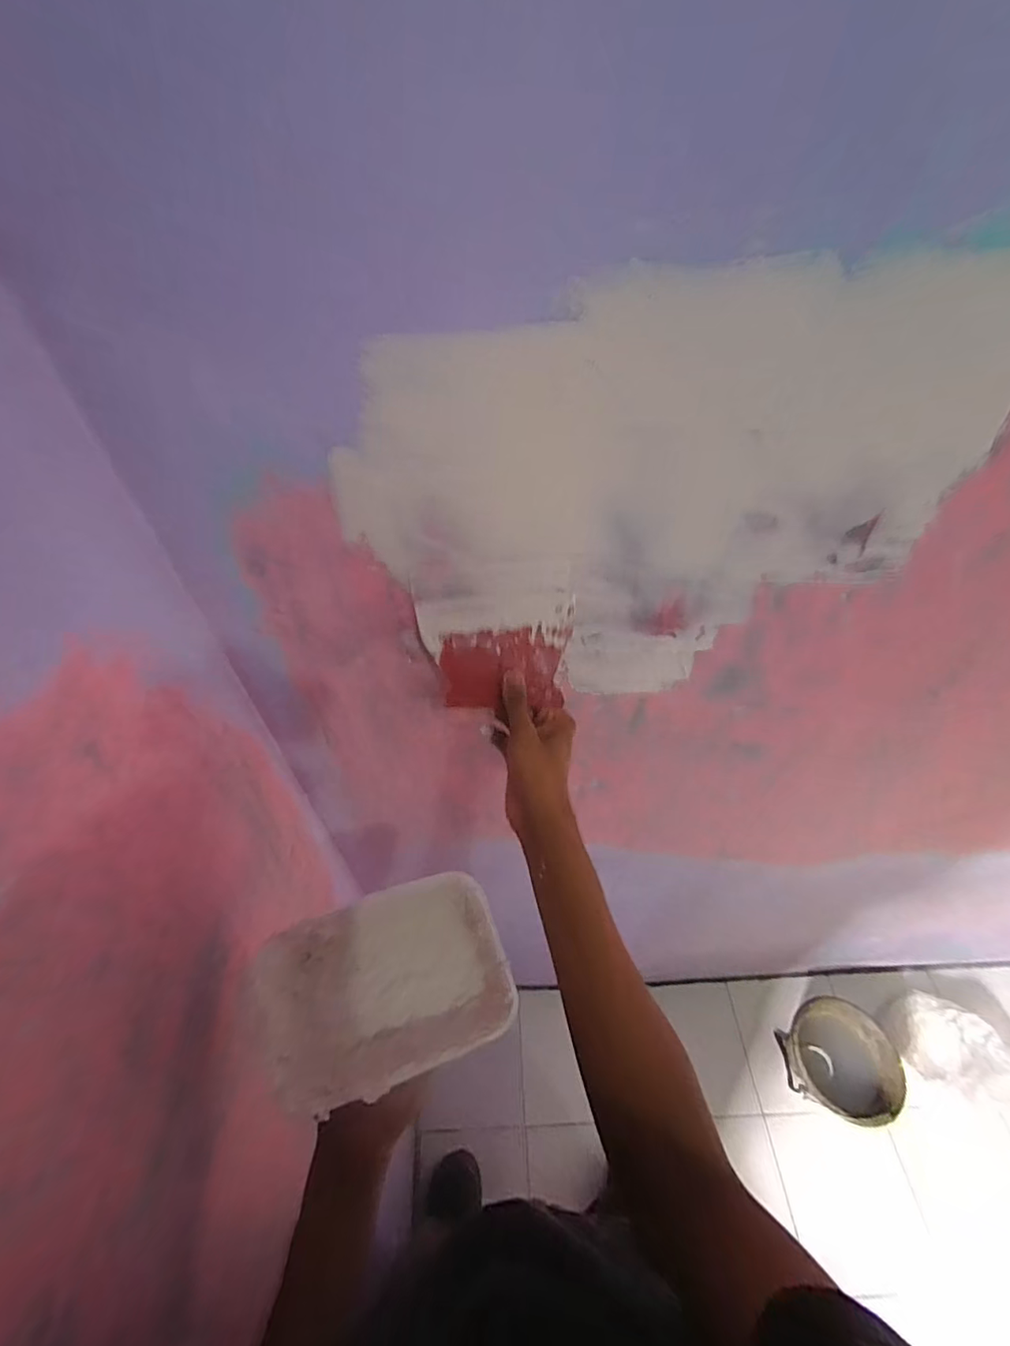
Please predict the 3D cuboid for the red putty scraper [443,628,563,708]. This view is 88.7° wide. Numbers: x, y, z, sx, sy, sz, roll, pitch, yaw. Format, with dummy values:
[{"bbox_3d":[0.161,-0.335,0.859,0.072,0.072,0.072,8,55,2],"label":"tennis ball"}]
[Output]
[{"bbox_3d":[-0.004,-0.003,0.444,0.100,0.074,0.007,-4,30,6],"label":"red putty scraper"}]

